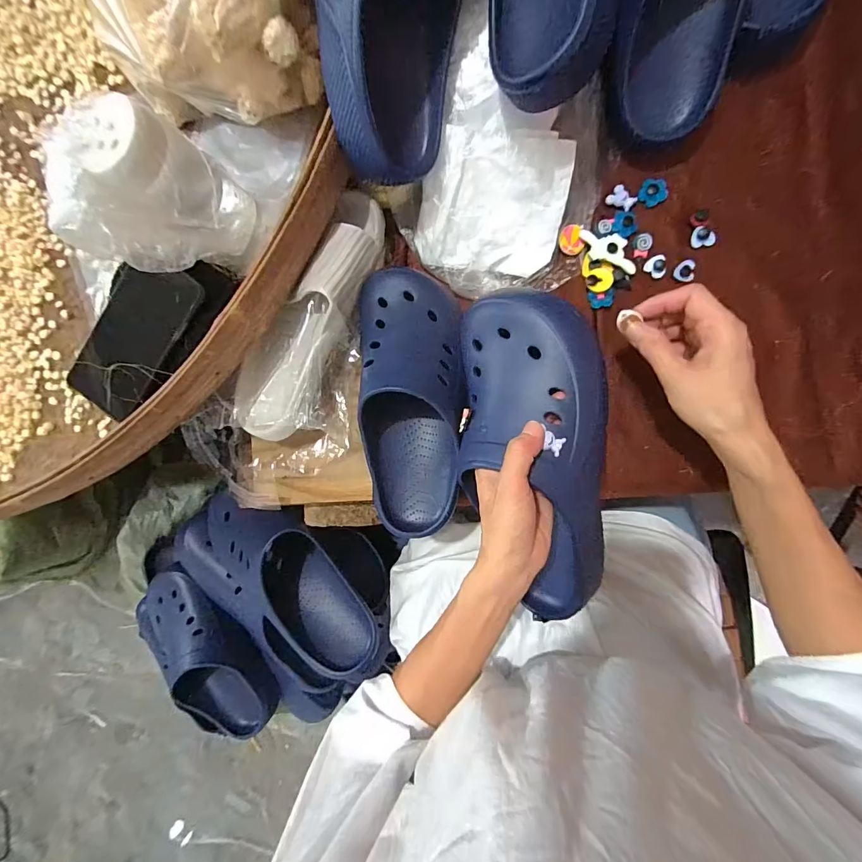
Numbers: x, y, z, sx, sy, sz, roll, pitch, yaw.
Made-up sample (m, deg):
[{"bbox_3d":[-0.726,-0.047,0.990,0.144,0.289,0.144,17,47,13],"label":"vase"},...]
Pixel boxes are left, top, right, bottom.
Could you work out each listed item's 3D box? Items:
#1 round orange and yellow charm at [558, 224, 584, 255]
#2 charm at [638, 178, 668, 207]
[{"bbox_3d":[0.137,-0.187,0.394,0.022,0.004,0.027,-14,103,16],"label":"round orange and yellow charm"},{"bbox_3d":[0.215,-0.230,0.387,0.024,0.004,0.025,5,105,20],"label":"charm"}]

